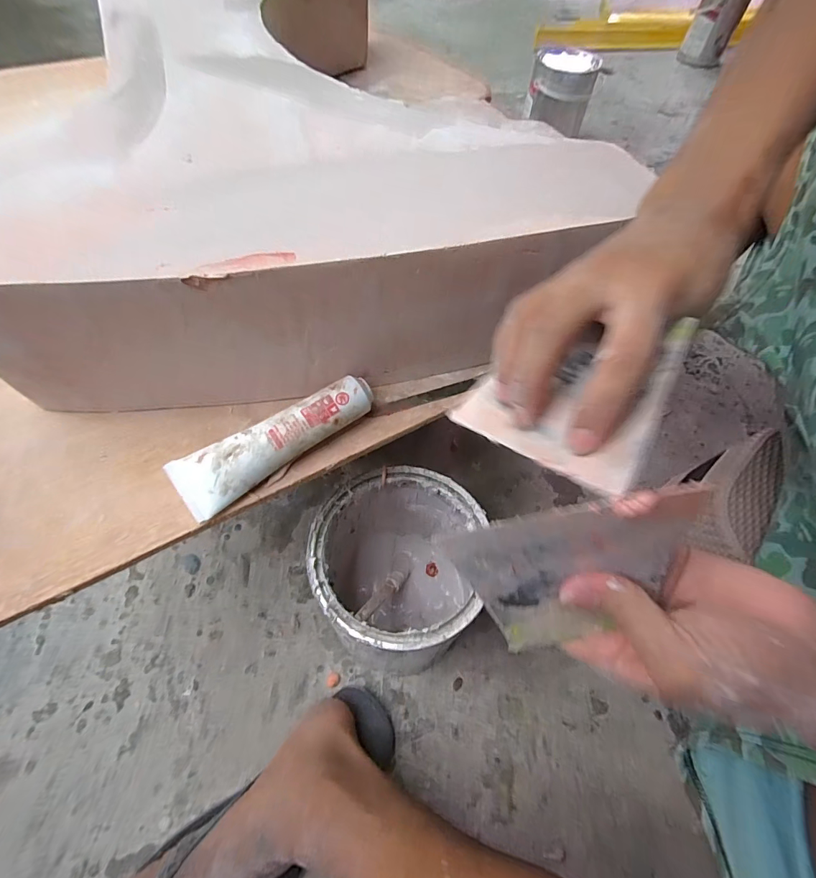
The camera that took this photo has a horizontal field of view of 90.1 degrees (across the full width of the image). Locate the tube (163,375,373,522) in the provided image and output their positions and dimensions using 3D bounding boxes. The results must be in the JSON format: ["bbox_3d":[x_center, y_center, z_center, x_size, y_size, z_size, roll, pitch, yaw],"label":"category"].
[{"bbox_3d":[-0.101,0.000,0.323,0.162,0.026,0.043,-30,66,-18],"label":"tube"}]

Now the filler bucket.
[{"bbox_3d":[-0.011,0.142,0.449,0.156,0.206,0.160,2,58,-3],"label":"filler bucket"}]

